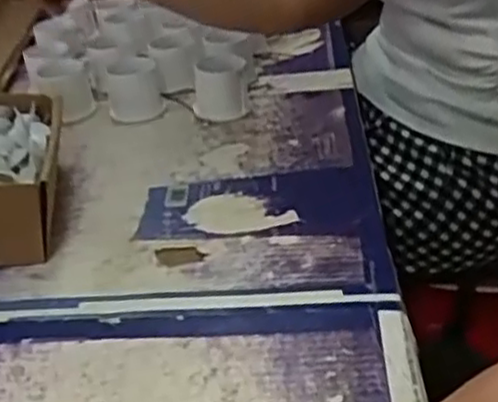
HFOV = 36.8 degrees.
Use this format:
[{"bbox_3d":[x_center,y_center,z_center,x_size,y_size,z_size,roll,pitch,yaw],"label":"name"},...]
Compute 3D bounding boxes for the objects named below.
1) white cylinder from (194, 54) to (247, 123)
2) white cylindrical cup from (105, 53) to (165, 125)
[{"bbox_3d":[-0.028,-0.115,0.753,0.054,0.055,0.057,-4,33,3],"label":"white cylinder"},{"bbox_3d":[-0.117,-0.116,0.762,0.054,0.060,0.051,-10,33,-5],"label":"white cylindrical cup"}]

